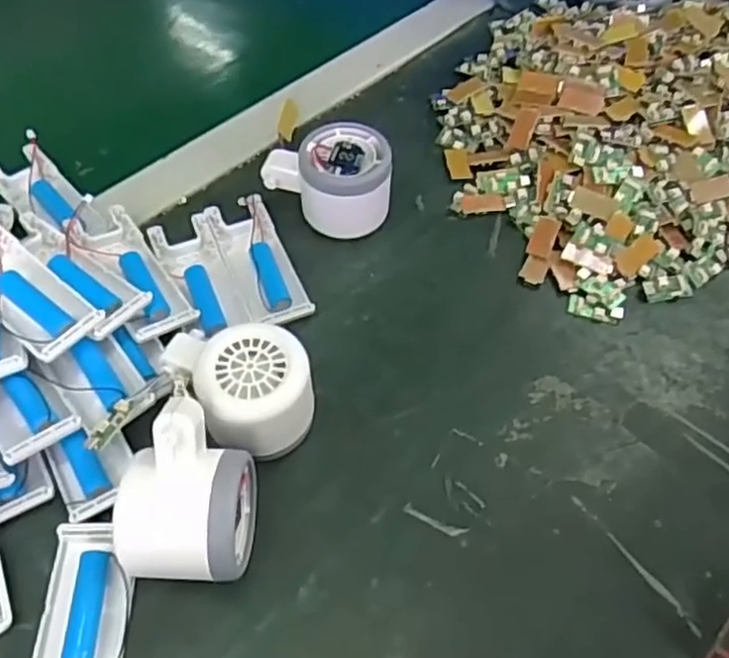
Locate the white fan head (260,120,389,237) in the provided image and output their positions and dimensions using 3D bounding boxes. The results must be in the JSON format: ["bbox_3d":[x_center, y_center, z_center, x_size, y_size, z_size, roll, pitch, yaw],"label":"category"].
[{"bbox_3d":[-0.024,-0.097,0.462,0.081,0.051,0.058,-3,57,-4],"label":"white fan head"}]

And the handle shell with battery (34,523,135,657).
[{"bbox_3d":[-0.130,0.141,0.318,0.039,0.014,0.105,-1,57,-2],"label":"handle shell with battery"}]

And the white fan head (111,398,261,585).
[{"bbox_3d":[-0.082,0.080,0.323,0.055,0.075,0.067,1,57,-1],"label":"white fan head"}]

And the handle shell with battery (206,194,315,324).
[{"bbox_3d":[-0.067,-0.044,0.446,0.040,0.012,0.100,-20,60,-14],"label":"handle shell with battery"}]

